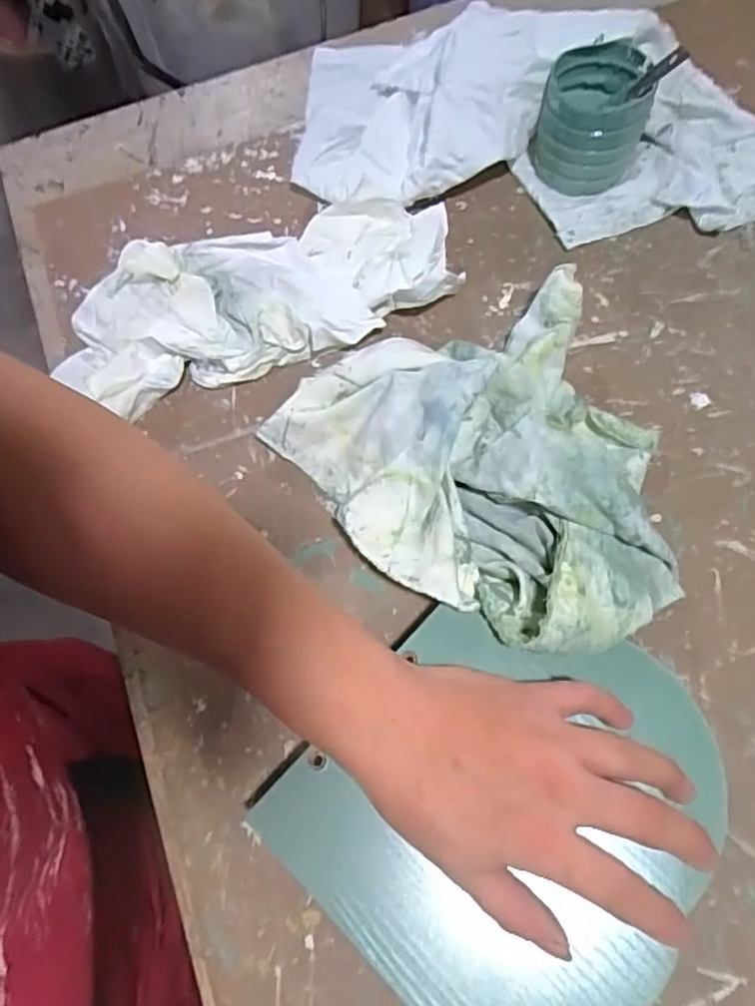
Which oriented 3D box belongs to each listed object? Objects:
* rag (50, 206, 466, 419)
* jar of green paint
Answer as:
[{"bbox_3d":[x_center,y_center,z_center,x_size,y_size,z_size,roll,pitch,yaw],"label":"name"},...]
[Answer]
[{"bbox_3d":[-0.076,-0.135,0.401,0.237,0.041,0.104,-18,71,-4],"label":"rag"},{"bbox_3d":[0.140,-0.253,0.424,0.064,0.066,0.065,-1,70,2],"label":"jar of green paint"}]

